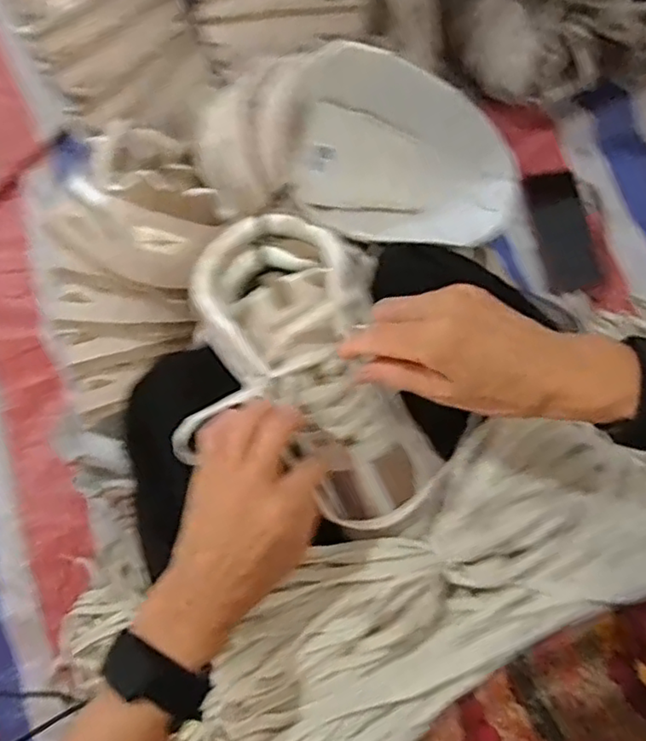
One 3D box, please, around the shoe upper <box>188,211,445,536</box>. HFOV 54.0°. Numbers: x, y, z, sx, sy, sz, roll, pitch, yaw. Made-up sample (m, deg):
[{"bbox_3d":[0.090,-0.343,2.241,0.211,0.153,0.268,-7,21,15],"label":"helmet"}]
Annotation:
[{"bbox_3d":[0.002,0.000,0.427,0.108,0.061,0.227,-29,87,-6],"label":"shoe upper"}]

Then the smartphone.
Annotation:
[{"bbox_3d":[0.320,-0.187,0.846,0.063,0.010,0.165,-16,79,17],"label":"smartphone"}]

